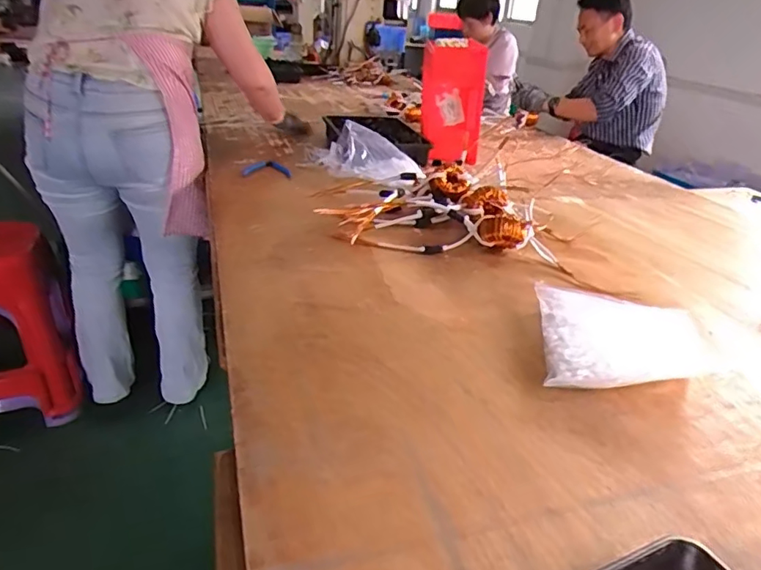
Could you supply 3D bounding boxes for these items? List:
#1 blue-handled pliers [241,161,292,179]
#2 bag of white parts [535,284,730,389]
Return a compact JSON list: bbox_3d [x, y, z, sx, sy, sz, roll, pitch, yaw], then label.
[{"bbox_3d":[-0.278,-0.282,1.324,0.116,0.016,0.100,-2,29,-11],"label":"blue-handled pliers"},{"bbox_3d":[0.326,0.075,0.702,0.226,0.035,0.224,8,29,8],"label":"bag of white parts"}]

